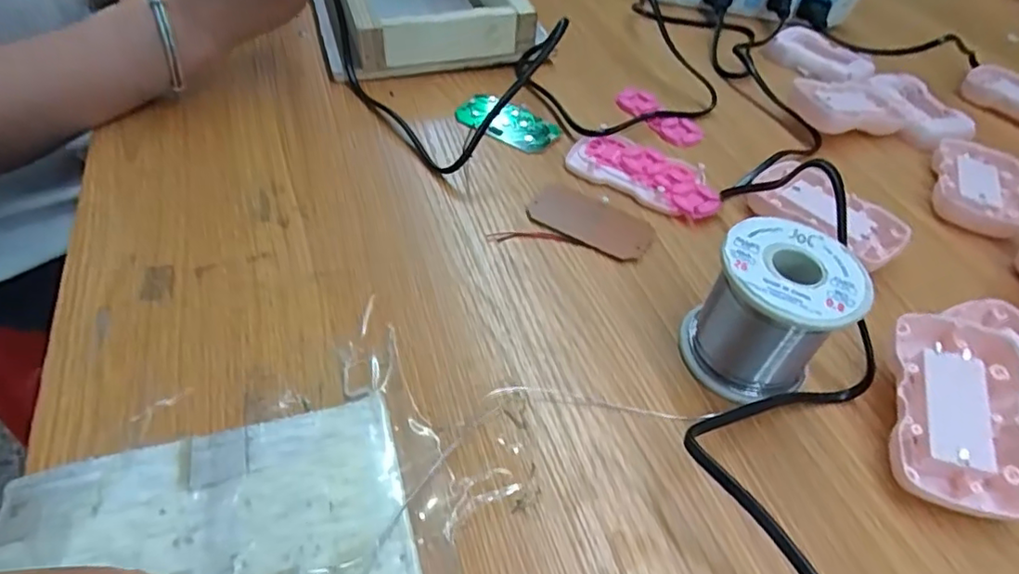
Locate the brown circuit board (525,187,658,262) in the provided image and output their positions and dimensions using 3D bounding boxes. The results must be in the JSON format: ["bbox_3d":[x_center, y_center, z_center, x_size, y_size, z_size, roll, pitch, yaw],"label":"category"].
[{"bbox_3d":[0.048,-0.040,0.356,0.076,0.005,0.039,29,52,19],"label":"brown circuit board"}]

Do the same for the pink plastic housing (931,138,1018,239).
[{"bbox_3d":[0.323,-0.070,0.408,0.055,0.021,0.092,24,50,15],"label":"pink plastic housing"}]

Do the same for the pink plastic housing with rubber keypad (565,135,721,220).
[{"bbox_3d":[0.089,-0.076,0.385,0.101,0.009,0.049,24,50,16],"label":"pink plastic housing with rubber keypad"}]

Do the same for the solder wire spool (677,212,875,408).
[{"bbox_3d":[0.122,0.011,0.276,0.059,0.063,0.059,32,53,21],"label":"solder wire spool"}]

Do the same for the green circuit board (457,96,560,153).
[{"bbox_3d":[-0.003,-0.118,0.420,0.072,0.011,0.043,23,50,15],"label":"green circuit board"}]

